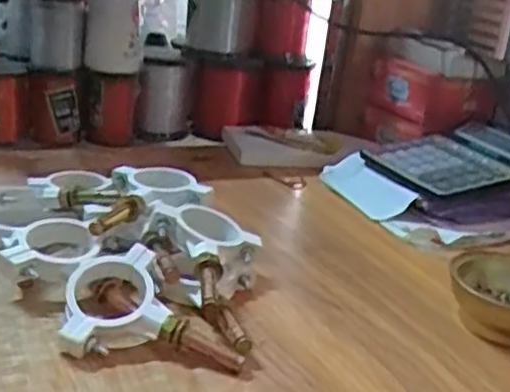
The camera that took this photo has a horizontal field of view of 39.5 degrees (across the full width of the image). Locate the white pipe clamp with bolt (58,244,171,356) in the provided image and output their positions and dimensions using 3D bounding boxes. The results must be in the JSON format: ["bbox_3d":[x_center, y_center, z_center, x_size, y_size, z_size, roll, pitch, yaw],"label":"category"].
[{"bbox_3d":[-0.092,0.070,0.467,0.064,0.031,0.074,3,46,-14],"label":"white pipe clamp with bolt"}]

